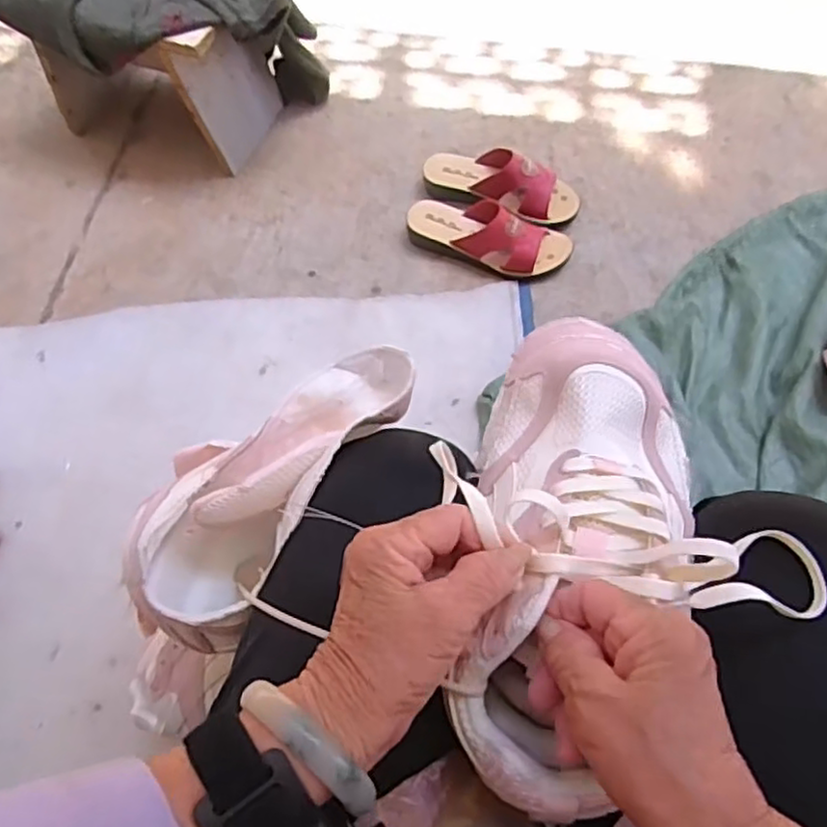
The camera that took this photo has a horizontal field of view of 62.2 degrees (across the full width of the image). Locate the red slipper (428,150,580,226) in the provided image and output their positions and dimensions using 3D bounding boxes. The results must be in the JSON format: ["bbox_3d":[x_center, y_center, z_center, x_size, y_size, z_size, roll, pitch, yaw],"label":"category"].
[{"bbox_3d":[0.125,-0.330,0.990,0.229,0.077,0.085,10,63,7],"label":"red slipper"}]

